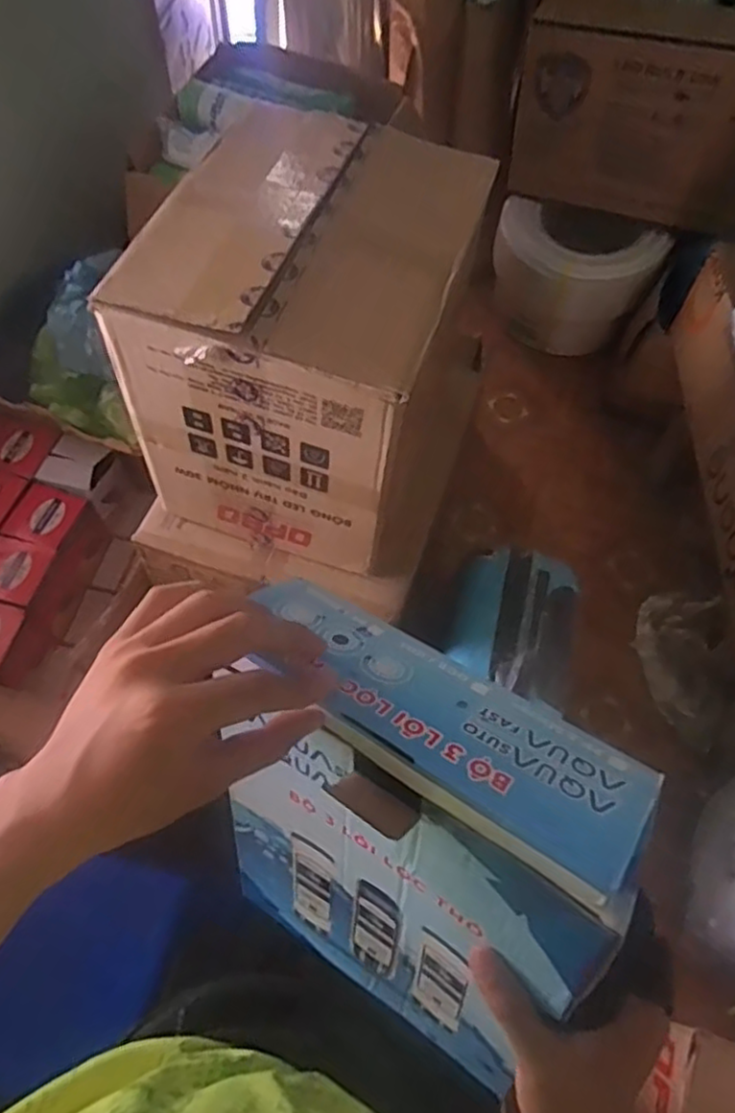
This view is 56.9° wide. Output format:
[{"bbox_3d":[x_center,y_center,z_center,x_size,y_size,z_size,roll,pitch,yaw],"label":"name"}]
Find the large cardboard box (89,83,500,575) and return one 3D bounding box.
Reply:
[{"bbox_3d":[-0.067,-0.279,0.883,0.318,0.353,0.416,18,63,6],"label":"large cardboard box"}]

